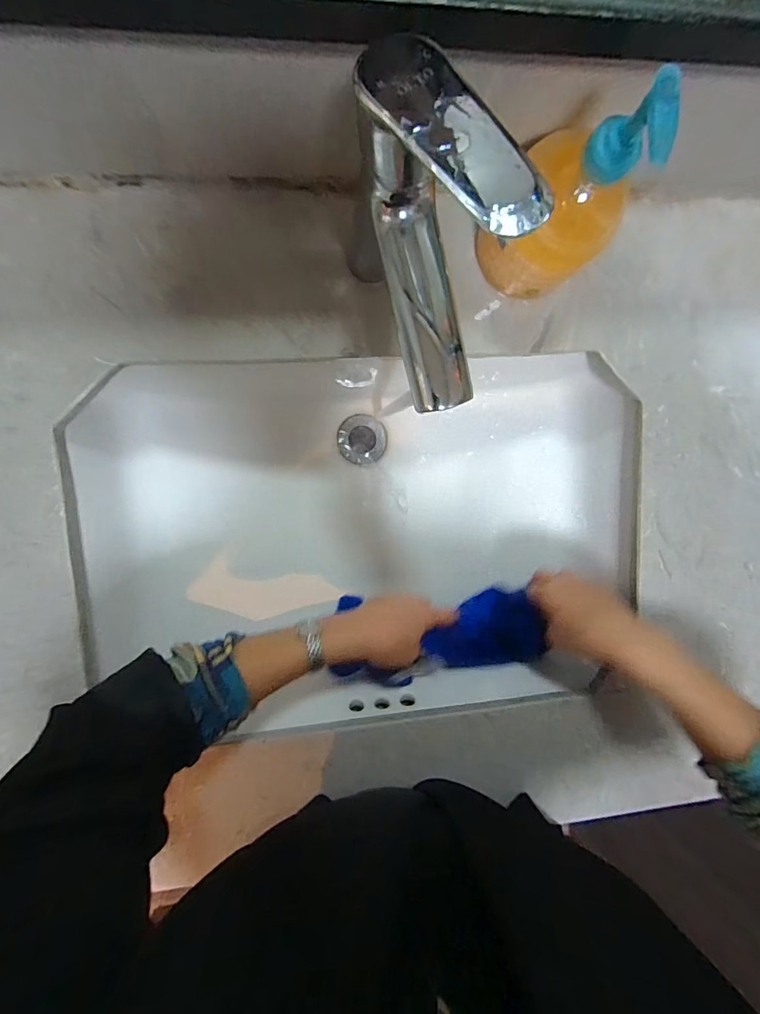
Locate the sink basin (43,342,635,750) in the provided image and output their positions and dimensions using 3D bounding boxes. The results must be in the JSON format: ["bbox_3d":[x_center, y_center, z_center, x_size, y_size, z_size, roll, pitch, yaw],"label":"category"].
[{"bbox_3d":[-0.014,0.023,0.468,0.520,0.158,0.359,-1,96,-7],"label":"sink basin"}]

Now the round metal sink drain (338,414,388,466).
[{"bbox_3d":[-0.022,-0.083,0.539,0.059,0.006,0.061,-1,96,-7],"label":"round metal sink drain"}]

